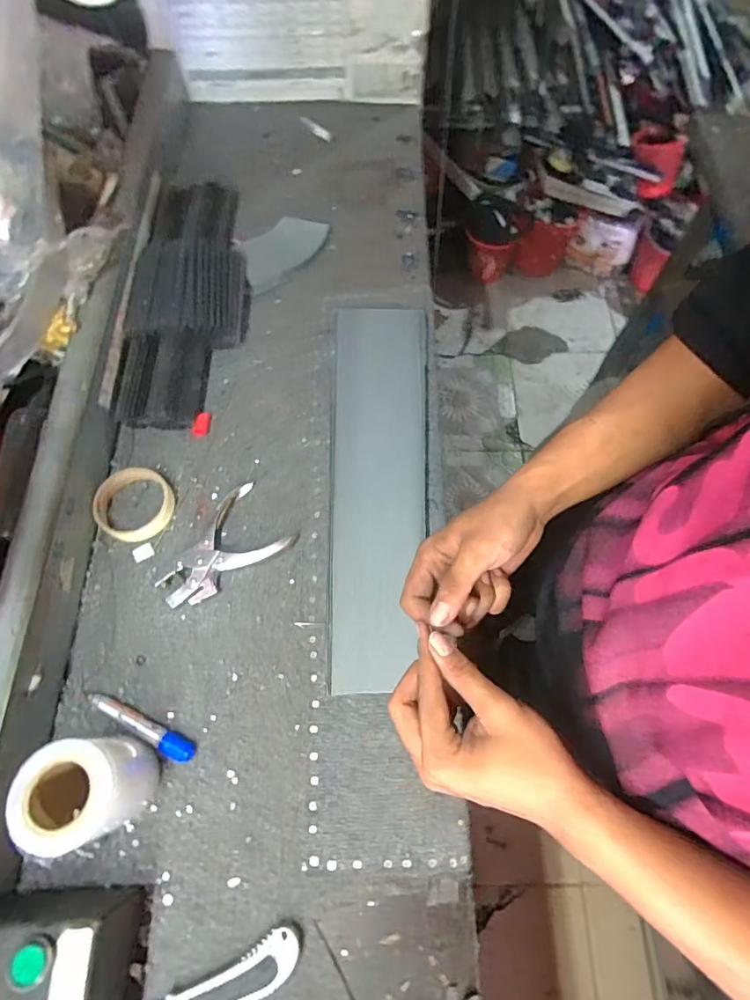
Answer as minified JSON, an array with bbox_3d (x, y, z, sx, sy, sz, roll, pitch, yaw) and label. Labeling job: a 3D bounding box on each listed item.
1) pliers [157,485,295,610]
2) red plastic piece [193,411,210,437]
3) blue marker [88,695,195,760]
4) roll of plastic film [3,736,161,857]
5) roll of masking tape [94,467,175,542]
[{"bbox_3d":[-0.176,0.060,0.568,0.148,0.019,0.091,-42,74,-17],"label":"pliers"},{"bbox_3d":[-0.222,-0.099,0.638,0.016,0.008,0.034,9,67,2],"label":"red plastic piece"},{"bbox_3d":[-0.235,0.226,0.494,0.123,0.013,0.020,23,68,8],"label":"blue marker"},{"bbox_3d":[-0.247,0.250,0.433,0.076,0.108,0.076,1,66,-1],"label":"roll of plastic film"},{"bbox_3d":[-0.283,0.005,0.585,0.084,0.021,0.085,1,66,-1],"label":"roll of masking tape"}]

